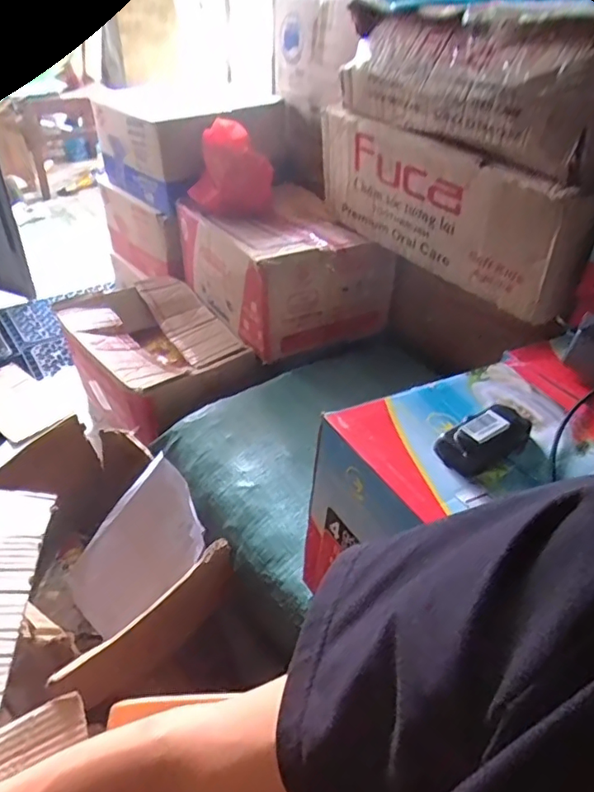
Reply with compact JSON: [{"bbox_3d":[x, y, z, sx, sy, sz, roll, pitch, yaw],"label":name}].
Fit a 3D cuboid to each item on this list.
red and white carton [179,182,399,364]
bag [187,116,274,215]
[{"bbox_3d":[-0.046,-0.331,1.363,0.331,0.204,0.486,-17,41,-24],"label":"red and white carton"},{"bbox_3d":[-0.159,-0.541,1.330,0.200,0.175,0.161,-2,37,-5],"label":"bag"}]

